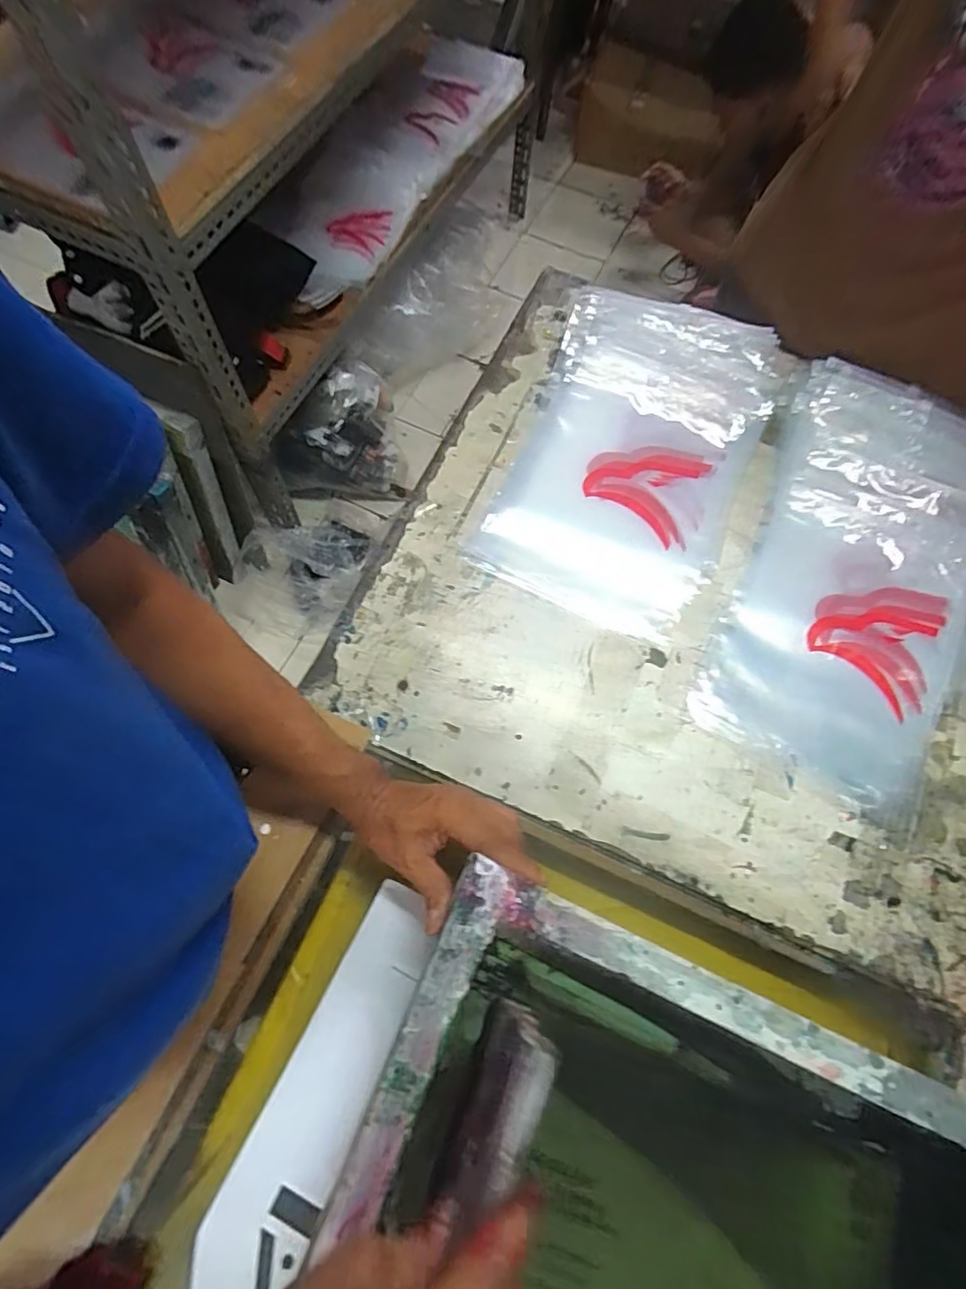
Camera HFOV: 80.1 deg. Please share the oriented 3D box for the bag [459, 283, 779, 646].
[{"bbox_3d":[0.159,-0.218,0.629,0.256,0.030,0.400,24,72,7],"label":"bag"}]

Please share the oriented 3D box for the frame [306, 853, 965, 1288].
[{"bbox_3d":[0.120,0.398,0.352,0.440,0.050,0.348,26,69,1],"label":"frame"}]

